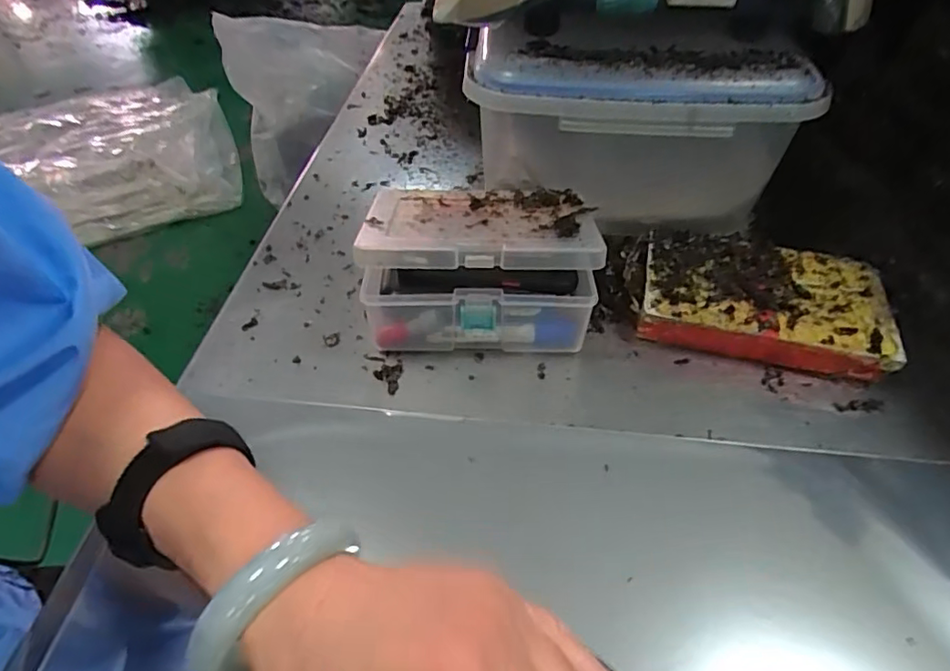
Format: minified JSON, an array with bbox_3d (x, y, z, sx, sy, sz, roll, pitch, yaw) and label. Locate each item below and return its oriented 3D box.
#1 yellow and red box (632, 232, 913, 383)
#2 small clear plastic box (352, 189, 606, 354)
[{"bbox_3d":[0.234,-0.029,0.476,0.191,0.043,0.123,13,47,12],"label":"yellow and red box"},{"bbox_3d":[0.003,-0.062,0.465,0.172,0.107,0.126,2,46,2],"label":"small clear plastic box"}]

